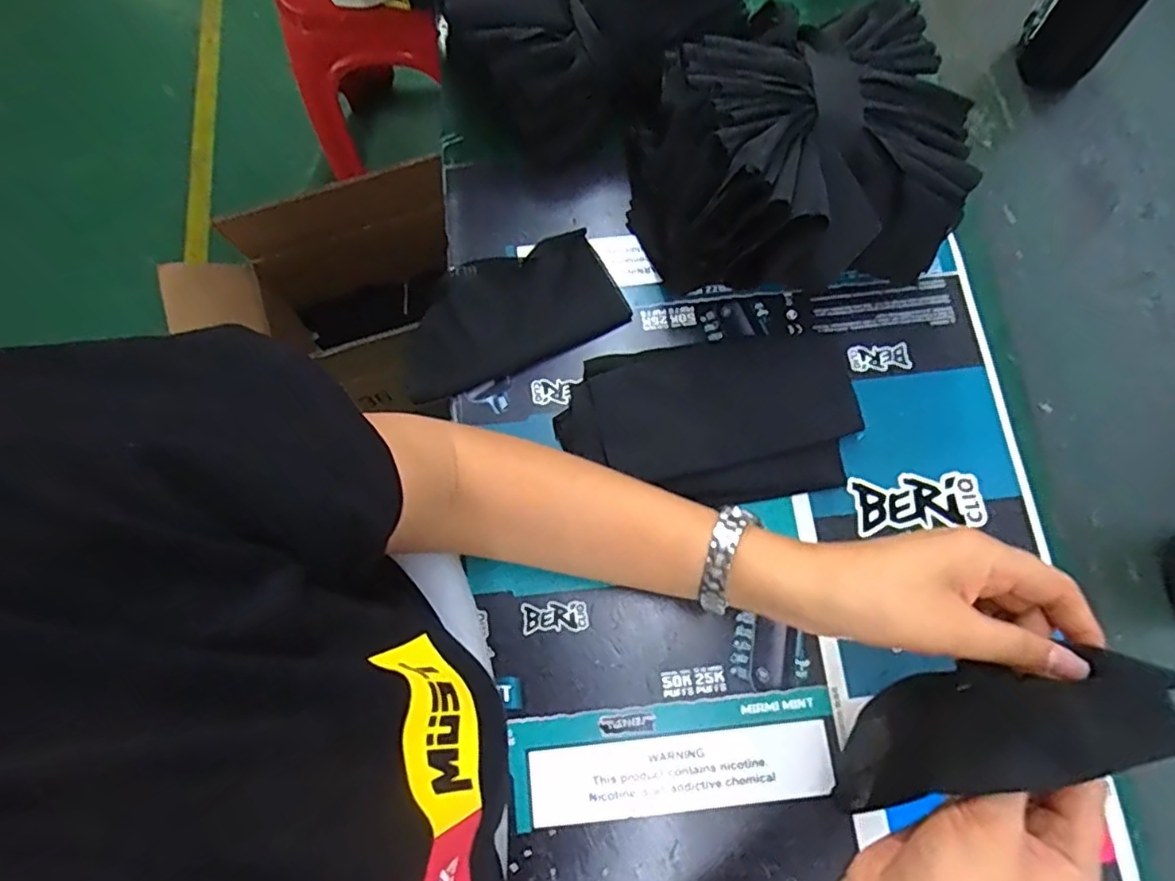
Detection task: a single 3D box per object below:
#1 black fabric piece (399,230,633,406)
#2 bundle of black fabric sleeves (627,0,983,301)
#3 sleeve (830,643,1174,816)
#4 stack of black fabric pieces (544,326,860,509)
[{"bbox_3d":[-0.062,-0.092,0.465,0.166,0.016,0.089,-27,76,-5],"label":"black fabric piece"},{"bbox_3d":[0.133,-0.190,0.427,0.198,0.133,0.192,0,76,2],"label":"bundle of black fabric sleeves"},{"bbox_3d":[0.186,0.141,0.299,0.068,0.159,0.042,-16,72,-41],"label":"sleeve"},{"bbox_3d":[0.083,-0.016,0.430,0.195,0.034,0.115,-9,75,0],"label":"stack of black fabric pieces"}]

